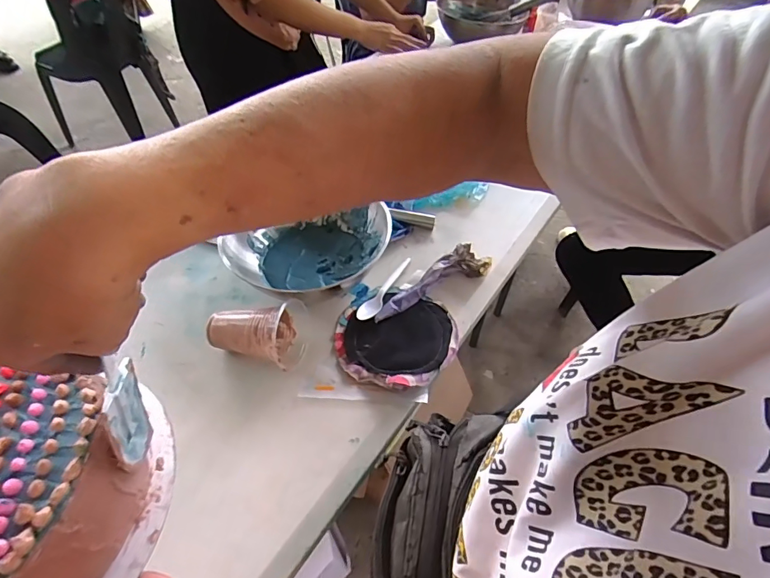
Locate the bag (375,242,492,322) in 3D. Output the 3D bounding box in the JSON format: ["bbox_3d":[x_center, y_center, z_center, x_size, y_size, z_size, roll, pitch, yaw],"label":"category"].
[{"bbox_3d":[0.065,-0.017,0.662,0.197,0.043,0.048,-25,55,-15],"label":"bag"}]

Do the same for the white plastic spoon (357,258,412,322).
[{"bbox_3d":[-0.003,-0.001,0.673,0.032,0.014,0.127,19,56,18],"label":"white plastic spoon"}]

